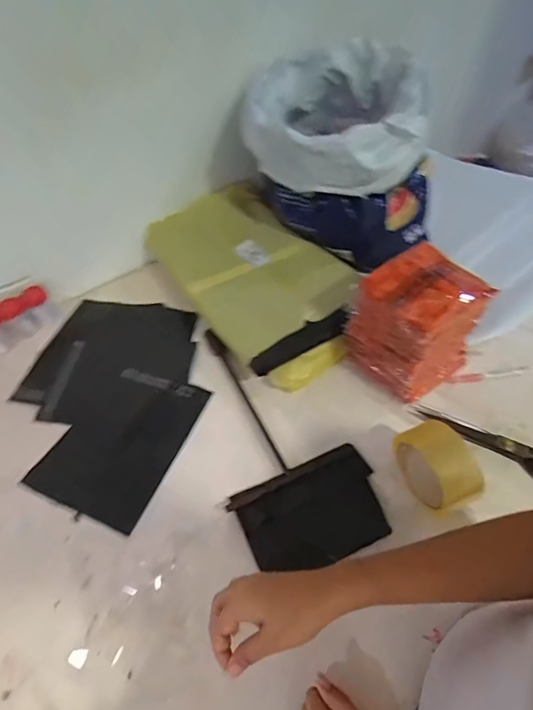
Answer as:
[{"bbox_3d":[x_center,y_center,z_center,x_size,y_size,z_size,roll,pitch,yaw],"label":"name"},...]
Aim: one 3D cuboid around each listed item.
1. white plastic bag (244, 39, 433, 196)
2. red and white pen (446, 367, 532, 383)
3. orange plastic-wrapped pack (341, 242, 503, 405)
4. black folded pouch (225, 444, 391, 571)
[{"bbox_3d":[0.097,-0.384,0.684,0.245,0.131,0.273,-1,52,4],"label":"white plastic bag"},{"bbox_3d":[0.346,0.029,0.636,0.147,0.004,0.015,-6,51,0],"label":"red and white pen"},{"bbox_3d":[0.208,-0.041,0.601,0.133,0.158,0.123,-29,55,-18],"label":"orange plastic-wrapped pack"},{"bbox_3d":[0.059,0.193,0.525,0.174,0.021,0.121,-20,53,-11],"label":"black folded pouch"}]

